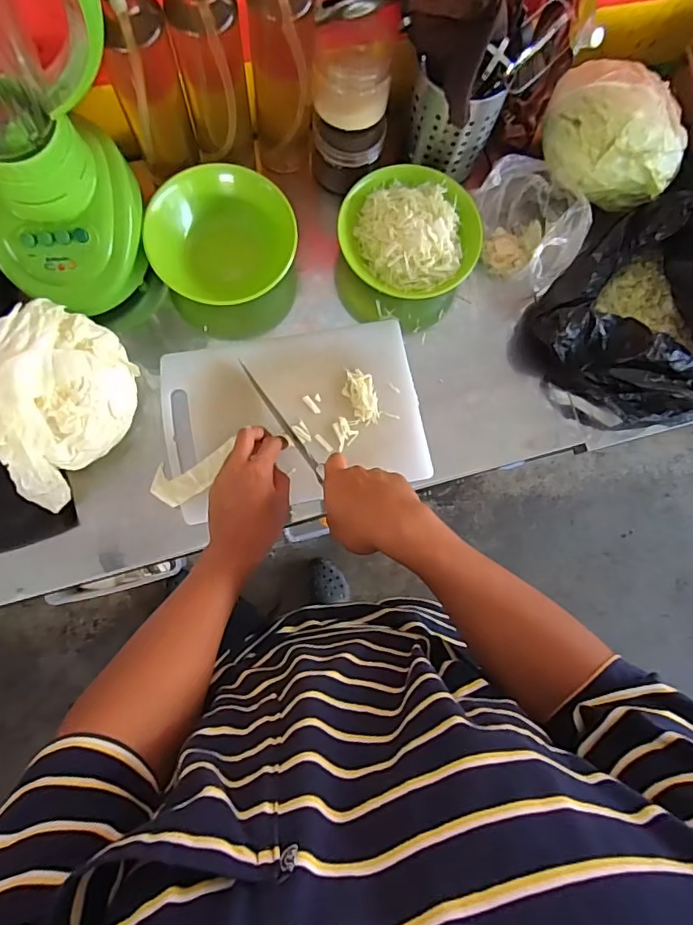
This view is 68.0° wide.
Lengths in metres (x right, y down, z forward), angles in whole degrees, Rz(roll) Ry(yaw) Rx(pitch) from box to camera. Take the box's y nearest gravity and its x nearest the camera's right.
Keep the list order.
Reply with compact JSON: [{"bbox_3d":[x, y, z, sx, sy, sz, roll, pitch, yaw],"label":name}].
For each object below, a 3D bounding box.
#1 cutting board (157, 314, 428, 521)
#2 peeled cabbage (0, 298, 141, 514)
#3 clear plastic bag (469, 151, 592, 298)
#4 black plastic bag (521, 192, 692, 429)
[{"bbox_3d":[-0.063,-0.057,0.628,0.304,0.020,0.202,-10,82,-6],"label":"cutting board"},{"bbox_3d":[-0.316,-0.070,0.550,0.172,0.108,0.158,-39,86,-9],"label":"peeled cabbage"},{"bbox_3d":[0.225,-0.296,0.633,0.140,0.086,0.124,43,81,3],"label":"clear plastic bag"},{"bbox_3d":[0.378,-0.177,0.627,0.286,0.145,0.238,0,81,-4],"label":"black plastic bag"}]

